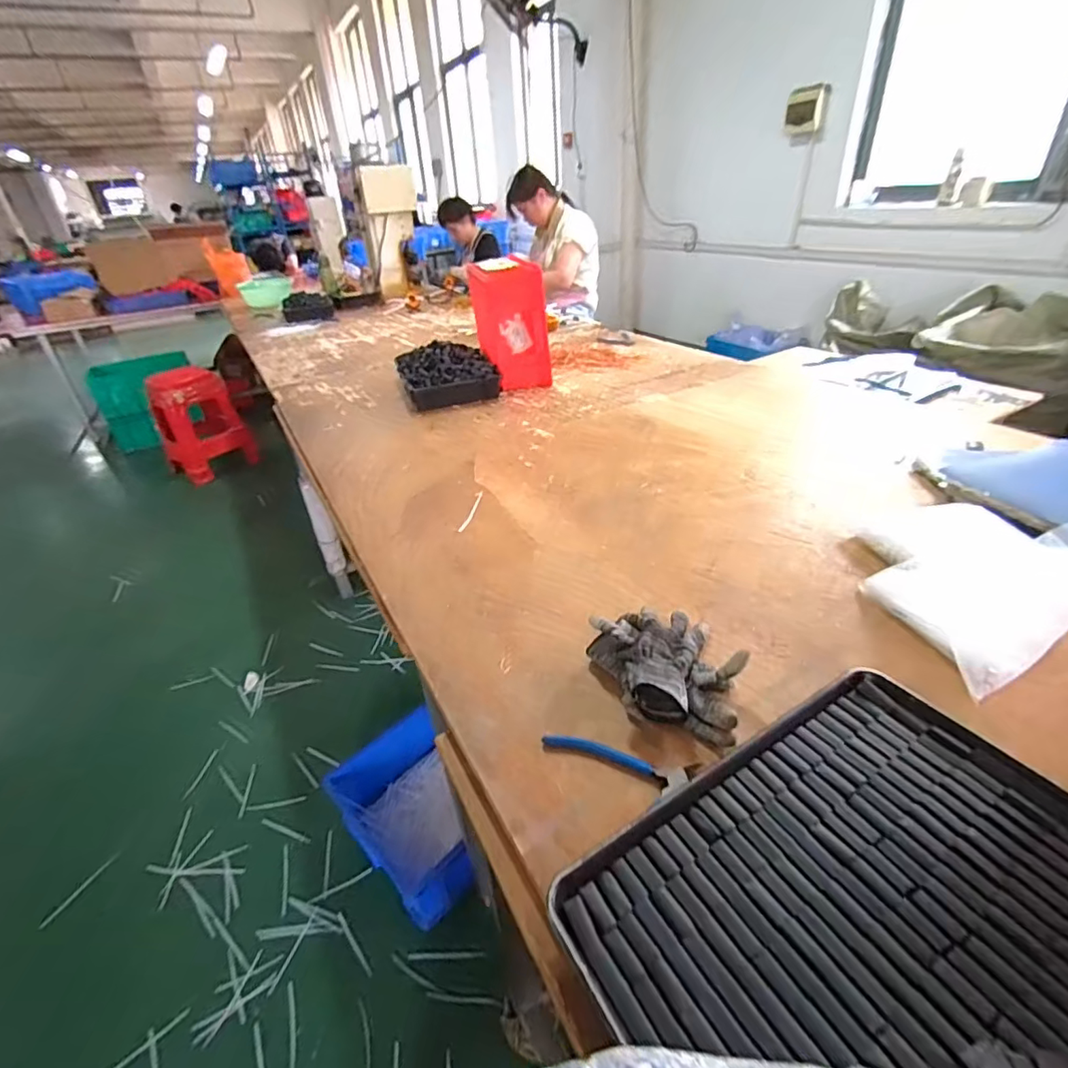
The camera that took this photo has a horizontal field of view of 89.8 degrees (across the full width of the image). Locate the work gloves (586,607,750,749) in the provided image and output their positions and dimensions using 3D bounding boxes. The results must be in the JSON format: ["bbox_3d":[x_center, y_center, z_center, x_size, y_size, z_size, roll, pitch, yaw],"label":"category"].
[{"bbox_3d":[0.138,0.134,0.578,0.158,0.059,0.175,5,34,14],"label":"work gloves"}]

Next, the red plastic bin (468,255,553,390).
[{"bbox_3d":[-0.056,-0.553,1.442,0.178,0.307,0.157,-12,33,-11],"label":"red plastic bin"}]

